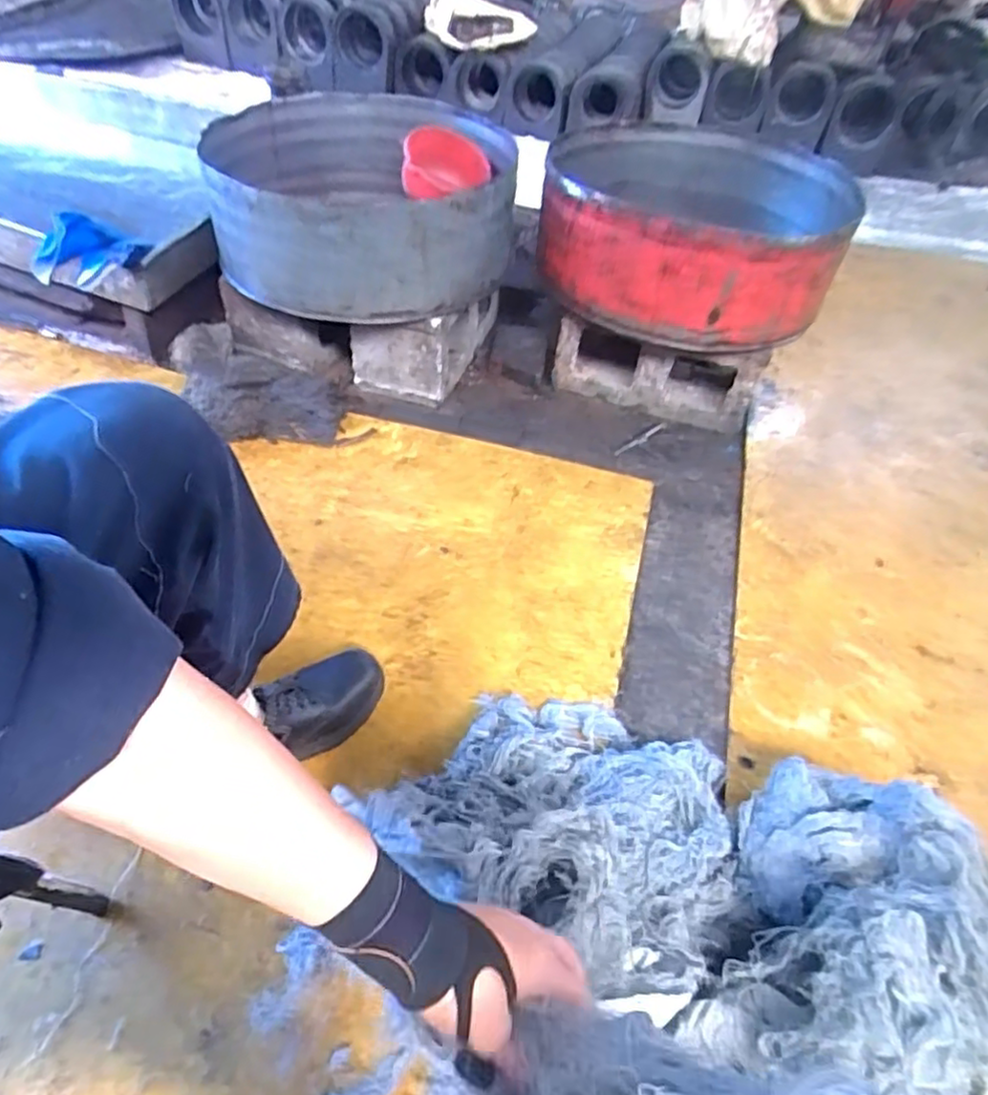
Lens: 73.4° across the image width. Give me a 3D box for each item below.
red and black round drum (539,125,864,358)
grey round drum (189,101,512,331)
[{"bbox_3d":[0.361,-0.588,1.217,0.517,0.198,0.517,3,48,-4],"label":"red and black round drum"},{"bbox_3d":[-0.247,-0.675,1.271,0.544,0.187,0.627,-8,49,-13],"label":"grey round drum"}]

